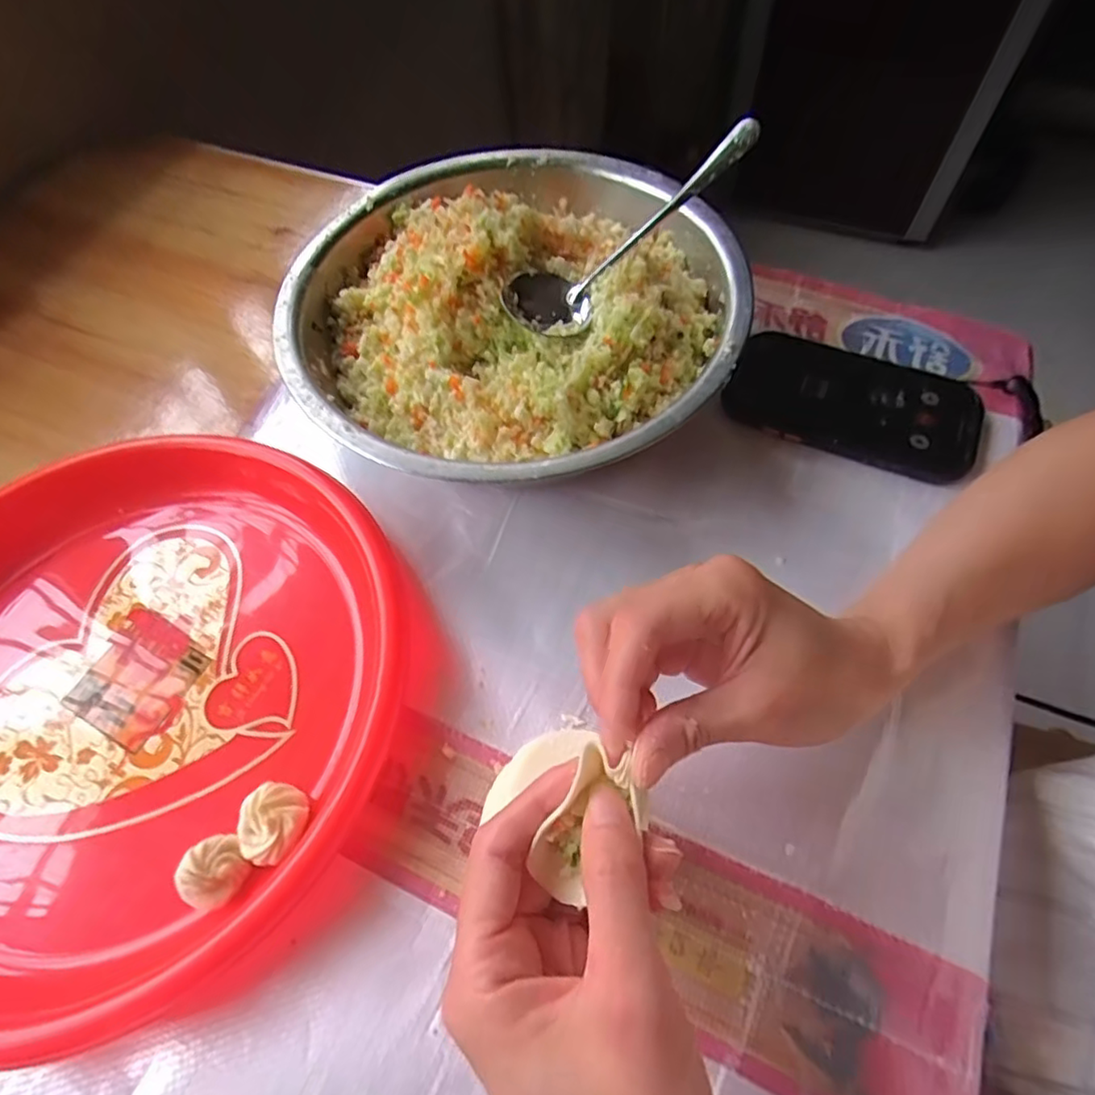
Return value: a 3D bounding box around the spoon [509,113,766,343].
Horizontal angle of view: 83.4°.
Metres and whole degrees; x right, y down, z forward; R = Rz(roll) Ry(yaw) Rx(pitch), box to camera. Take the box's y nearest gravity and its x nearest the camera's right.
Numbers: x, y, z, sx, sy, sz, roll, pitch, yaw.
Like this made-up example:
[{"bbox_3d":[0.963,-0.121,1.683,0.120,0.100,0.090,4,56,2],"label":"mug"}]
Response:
[{"bbox_3d":[0.048,-0.179,0.351,0.166,0.034,0.046,-40,65,3],"label":"spoon"}]

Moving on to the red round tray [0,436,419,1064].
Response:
[{"bbox_3d":[-0.220,0.068,0.310,0.289,0.054,0.283,-1,61,2],"label":"red round tray"}]

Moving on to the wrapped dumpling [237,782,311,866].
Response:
[{"bbox_3d":[-0.126,0.128,0.286,0.030,0.021,0.033,16,63,12],"label":"wrapped dumpling"}]

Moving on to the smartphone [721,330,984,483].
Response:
[{"bbox_3d":[0.195,-0.095,0.397,0.148,0.012,0.083,20,64,14],"label":"smartphone"}]

